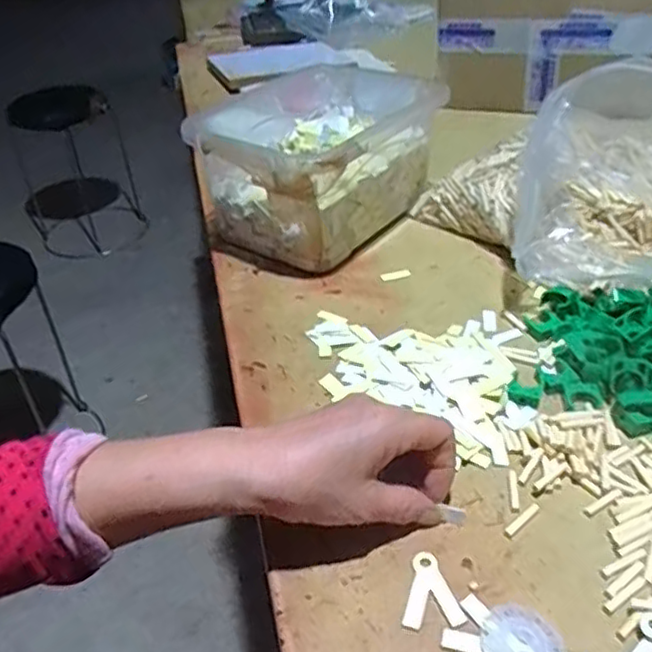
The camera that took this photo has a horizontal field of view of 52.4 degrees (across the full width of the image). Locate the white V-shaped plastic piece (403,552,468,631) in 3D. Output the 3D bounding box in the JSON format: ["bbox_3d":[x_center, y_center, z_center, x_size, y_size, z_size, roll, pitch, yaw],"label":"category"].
[{"bbox_3d":[0.057,0.142,0.359,0.031,0.004,0.043,-3,37,5],"label":"white V-shaped plastic piece"}]

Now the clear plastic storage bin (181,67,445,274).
[{"bbox_3d":[0.005,-0.179,0.695,0.186,0.116,0.276,20,45,30],"label":"clear plastic storage bin"}]

